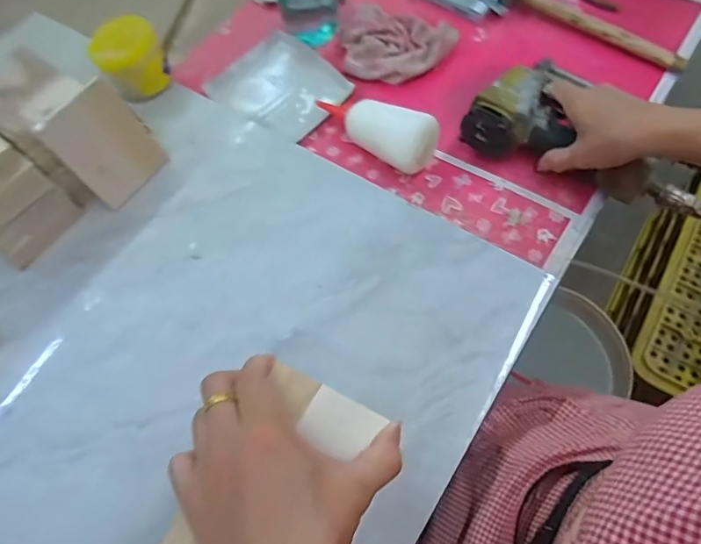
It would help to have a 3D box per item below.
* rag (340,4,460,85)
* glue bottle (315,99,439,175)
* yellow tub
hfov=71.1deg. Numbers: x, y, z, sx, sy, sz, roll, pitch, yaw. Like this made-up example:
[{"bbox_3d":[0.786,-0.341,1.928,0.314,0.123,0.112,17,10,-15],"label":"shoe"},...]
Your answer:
[{"bbox_3d":[0.051,-0.301,0.644,0.152,0.020,0.120,20,65,12],"label":"rag"},{"bbox_3d":[0.019,-0.164,0.561,0.162,0.050,0.061,27,67,15],"label":"glue bottle"},{"bbox_3d":[-0.262,-0.254,0.587,0.075,0.066,0.062,-25,64,-10],"label":"yellow tub"}]

